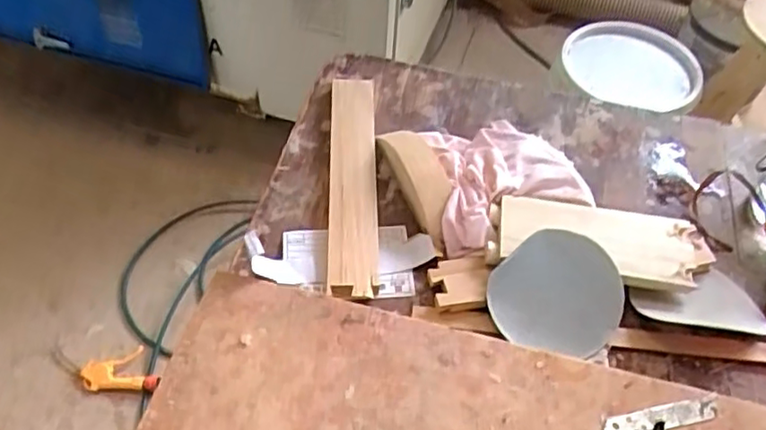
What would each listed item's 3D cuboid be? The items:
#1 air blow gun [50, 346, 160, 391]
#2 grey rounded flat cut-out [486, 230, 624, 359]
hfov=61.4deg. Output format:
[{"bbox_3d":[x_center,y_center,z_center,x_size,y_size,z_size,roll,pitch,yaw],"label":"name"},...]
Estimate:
[{"bbox_3d":[-0.566,0.312,1.316,0.237,0.033,0.095,5,54,3],"label":"air blow gun"},{"bbox_3d":[0.153,0.068,0.570,0.112,0.008,0.102,10,92,6],"label":"grey rounded flat cut-out"}]

